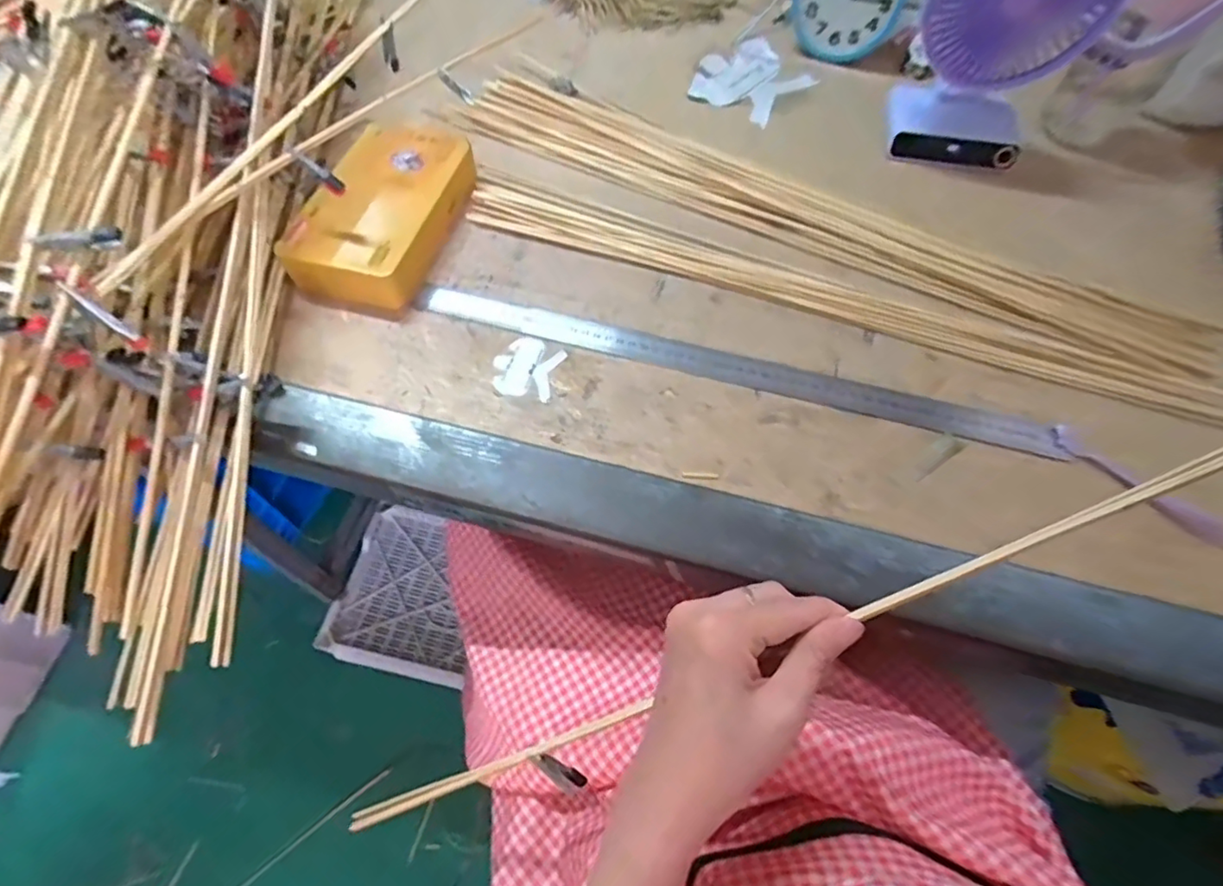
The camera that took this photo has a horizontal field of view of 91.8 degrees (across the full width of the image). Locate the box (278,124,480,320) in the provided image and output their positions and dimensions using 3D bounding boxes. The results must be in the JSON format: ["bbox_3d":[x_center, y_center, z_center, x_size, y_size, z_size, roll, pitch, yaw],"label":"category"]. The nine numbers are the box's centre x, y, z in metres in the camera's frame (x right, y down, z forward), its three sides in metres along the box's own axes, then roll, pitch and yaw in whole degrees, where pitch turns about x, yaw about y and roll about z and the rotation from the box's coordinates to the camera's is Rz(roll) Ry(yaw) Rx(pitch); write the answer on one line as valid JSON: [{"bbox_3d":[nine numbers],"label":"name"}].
[{"bbox_3d":[-0.199,-0.205,0.522,0.108,0.041,0.189,13,61,5],"label":"box"}]

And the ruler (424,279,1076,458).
[{"bbox_3d":[0.091,-0.061,0.472,0.513,0.007,0.034,15,61,6],"label":"ruler"}]

